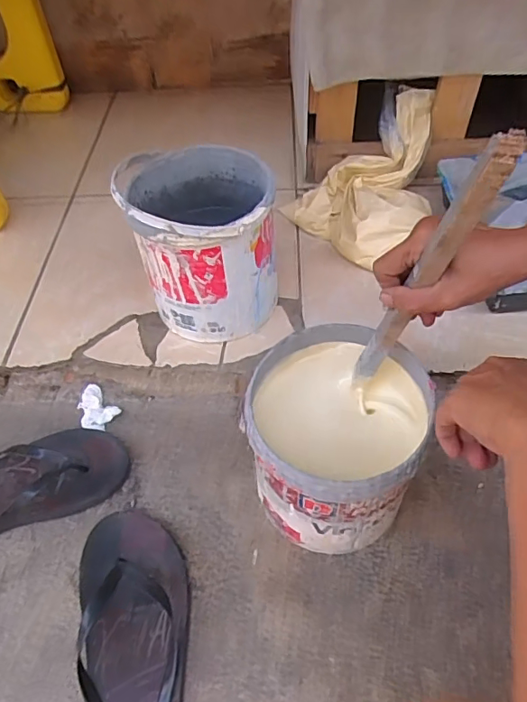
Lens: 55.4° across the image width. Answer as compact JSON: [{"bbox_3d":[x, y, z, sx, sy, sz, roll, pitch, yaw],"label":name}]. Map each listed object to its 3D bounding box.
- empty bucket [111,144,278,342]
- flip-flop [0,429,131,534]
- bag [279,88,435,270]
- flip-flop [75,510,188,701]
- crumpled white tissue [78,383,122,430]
[{"bbox_3d":[-0.072,-0.136,0.645,0.162,0.205,0.171,-2,51,3],"label":"empty bucket"},{"bbox_3d":[-0.304,0.160,0.606,0.263,0.052,0.104,-19,52,-10],"label":"flip-flop"},{"bbox_3d":[0.185,-0.274,0.783,0.255,0.132,0.203,-37,57,-23],"label":"bag"},{"bbox_3d":[-0.128,0.292,0.498,0.110,0.041,0.269,-9,51,-3],"label":"flip-flop"},{"bbox_3d":[-0.229,0.079,0.681,0.064,0.020,0.048,33,61,27],"label":"crumpled white tissue"}]

